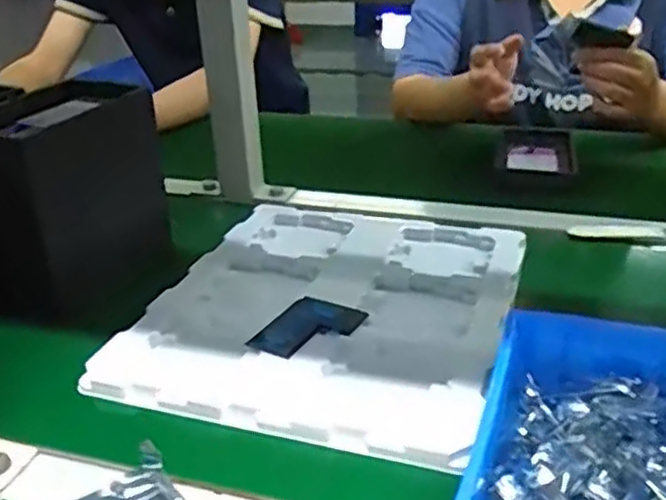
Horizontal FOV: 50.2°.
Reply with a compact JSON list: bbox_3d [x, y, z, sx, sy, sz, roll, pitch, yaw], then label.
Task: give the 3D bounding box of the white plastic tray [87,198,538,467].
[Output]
[{"bbox_3d":[0.001,0.039,0.589,0.271,0.013,0.316,7,28,18],"label":"white plastic tray"}]

